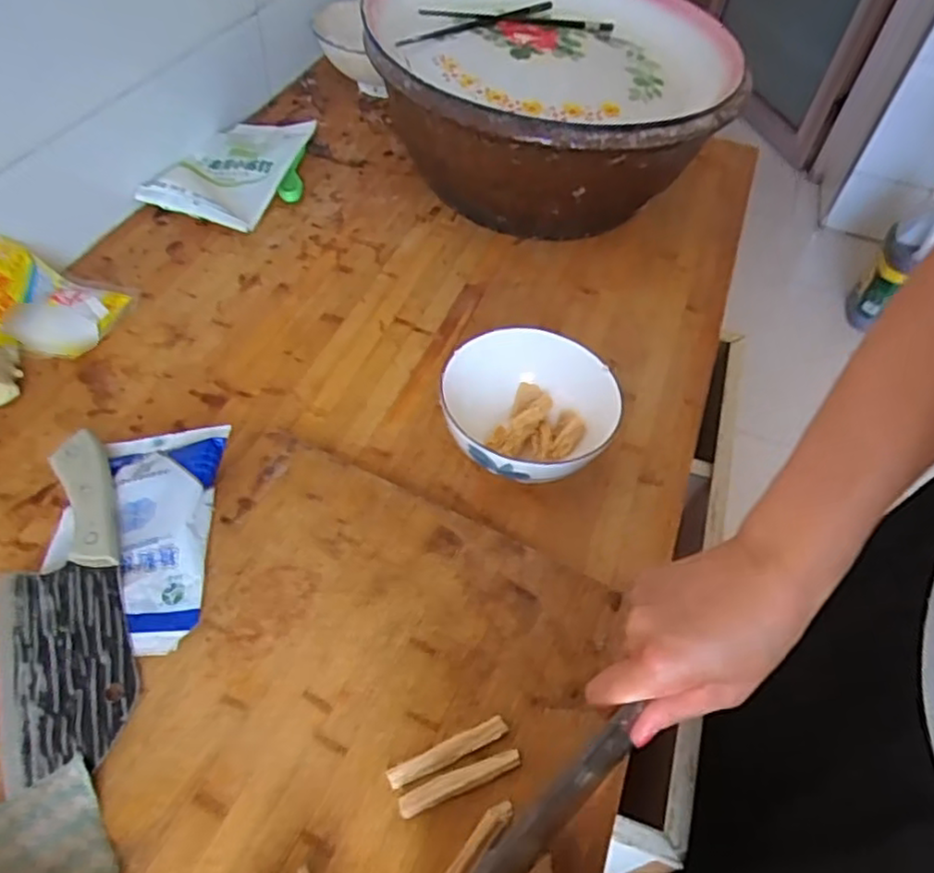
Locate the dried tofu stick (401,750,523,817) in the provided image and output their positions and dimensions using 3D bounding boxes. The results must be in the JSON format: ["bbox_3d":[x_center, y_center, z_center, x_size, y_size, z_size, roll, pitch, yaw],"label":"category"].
[{"bbox_3d":[-0.003,0.201,0.401,0.075,0.007,0.012,-16,58,-17],"label":"dried tofu stick"}]

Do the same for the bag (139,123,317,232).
[{"bbox_3d":[-0.266,-0.304,0.777,0.135,0.034,0.186,18,55,7],"label":"bag"}]

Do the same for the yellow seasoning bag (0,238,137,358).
[{"bbox_3d":[-0.379,-0.128,0.614,0.111,0.057,0.099,12,53,4],"label":"yellow seasoning bag"}]

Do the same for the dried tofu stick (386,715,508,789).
[{"bbox_3d":[-0.011,0.188,0.411,0.075,0.009,0.012,-19,58,-18],"label":"dried tofu stick"}]

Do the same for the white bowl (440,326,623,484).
[{"bbox_3d":[0.044,-0.016,0.562,0.130,0.072,0.139,3,52,-3],"label":"white bowl"}]

